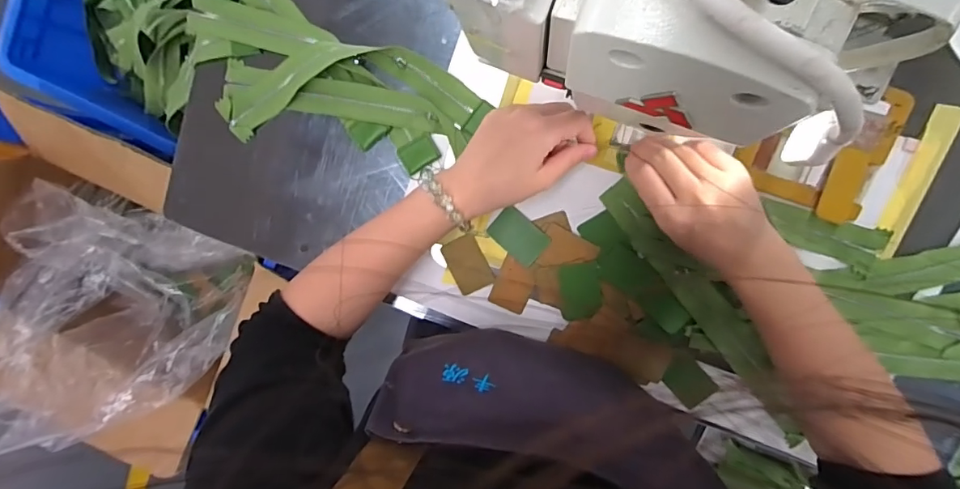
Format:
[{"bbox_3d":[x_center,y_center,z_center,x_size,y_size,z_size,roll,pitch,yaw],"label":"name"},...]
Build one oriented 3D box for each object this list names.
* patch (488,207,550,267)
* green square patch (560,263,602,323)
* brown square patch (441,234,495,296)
[{"bbox_3d":[0.036,-0.007,0.438,0.052,0.004,0.035,40,100,0],"label":"patch"},{"bbox_3d":[0.092,0.043,0.436,0.036,0.004,0.052,-3,97,7],"label":"green square patch"},{"bbox_3d":[-0.012,0.019,0.448,0.035,0.004,0.052,-25,94,9],"label":"brown square patch"}]

